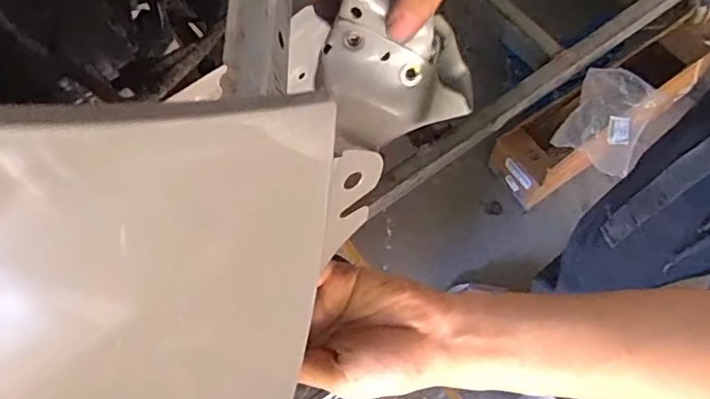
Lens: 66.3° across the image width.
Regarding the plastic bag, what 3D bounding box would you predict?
[{"bbox_3d":[0.542,-0.176,1.161,0.160,0.056,0.243,29,70,13],"label":"plastic bag"}]

